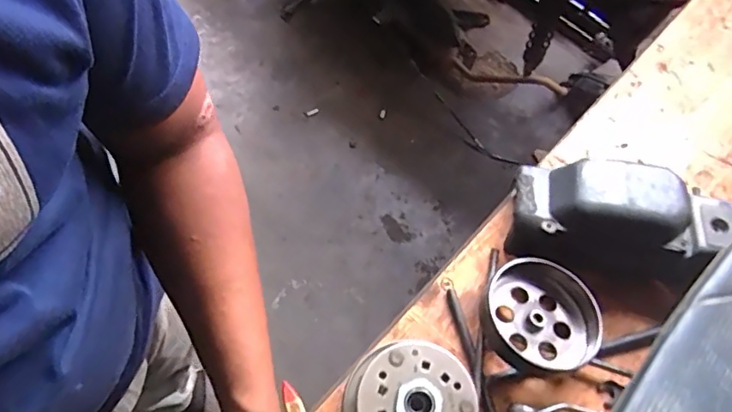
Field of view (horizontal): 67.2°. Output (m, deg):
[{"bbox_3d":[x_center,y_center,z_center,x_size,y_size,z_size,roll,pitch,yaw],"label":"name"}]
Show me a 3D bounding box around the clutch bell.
[{"bbox_3d":[0.177,0.112,0.560,0.118,0.040,0.112,1,63,-3],"label":"clutch bell"}]

